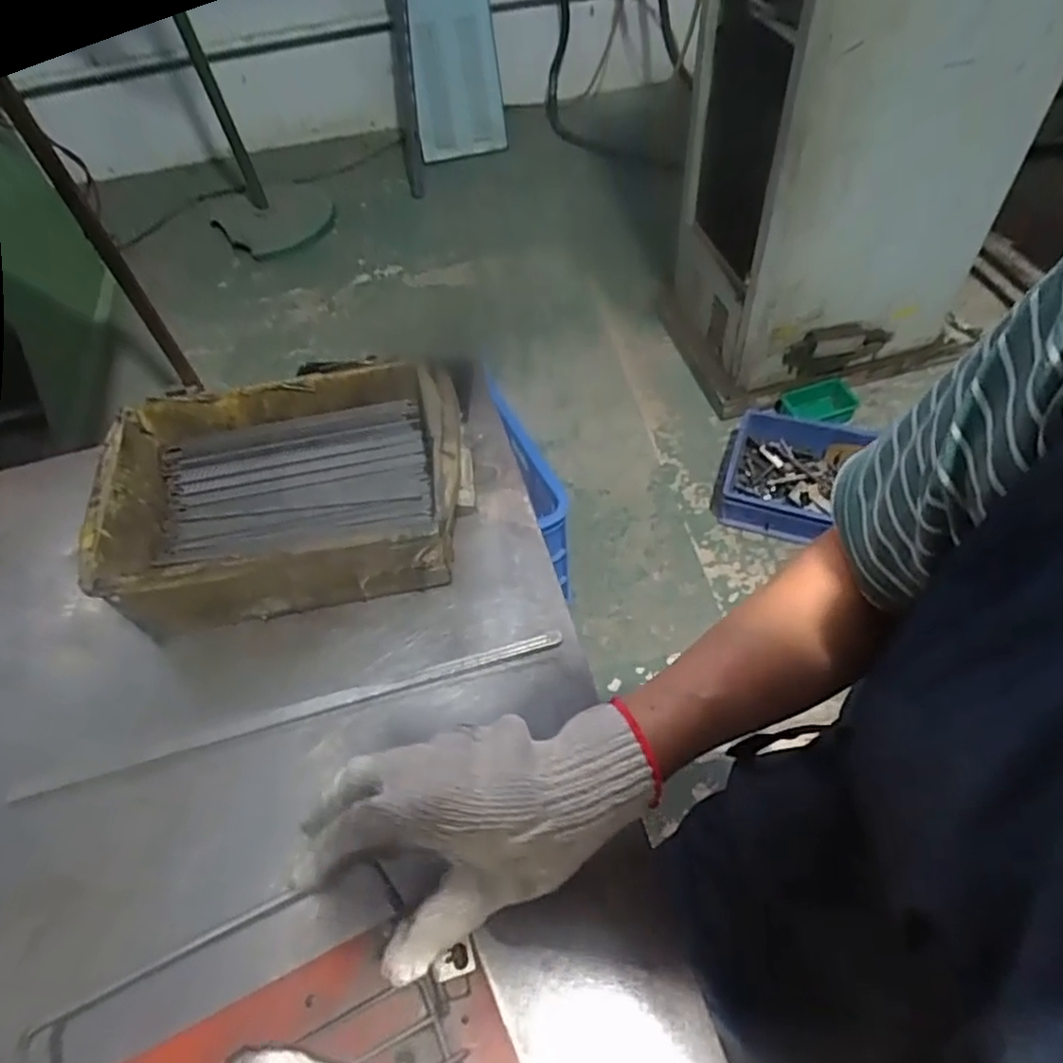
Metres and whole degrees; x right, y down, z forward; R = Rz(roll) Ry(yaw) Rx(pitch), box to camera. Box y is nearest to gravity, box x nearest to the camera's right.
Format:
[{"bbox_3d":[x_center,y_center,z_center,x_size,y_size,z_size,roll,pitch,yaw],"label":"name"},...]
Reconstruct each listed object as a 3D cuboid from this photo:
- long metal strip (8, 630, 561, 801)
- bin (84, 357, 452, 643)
[{"bbox_3d":[-0.153,0.120,0.453,0.357,0.007,0.015,-15,55,-8],"label":"long metal strip"},{"bbox_3d":[-0.181,-0.031,0.521,0.253,0.079,0.178,-9,54,-4],"label":"bin"}]

